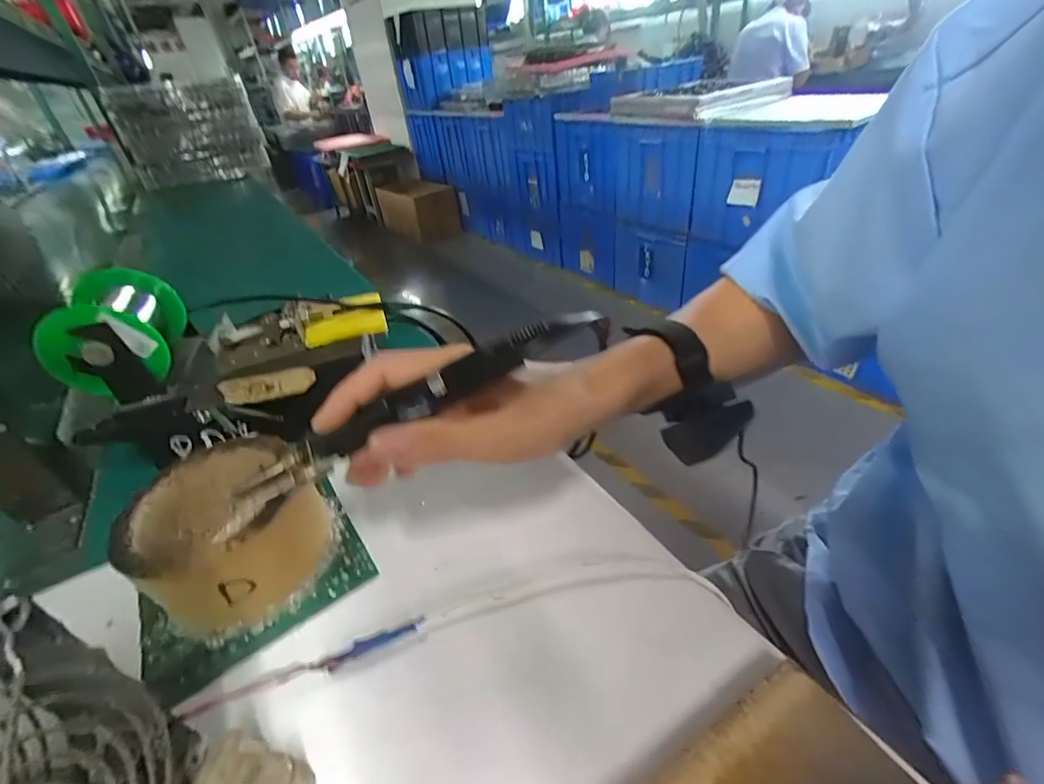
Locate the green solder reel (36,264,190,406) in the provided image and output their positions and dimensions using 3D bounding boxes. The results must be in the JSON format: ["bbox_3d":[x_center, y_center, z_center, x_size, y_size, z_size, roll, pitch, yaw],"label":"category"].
[{"bbox_3d":[-0.292,-0.044,0.333,0.069,0.066,0.086,-15,37,-10],"label":"green solder reel"}]

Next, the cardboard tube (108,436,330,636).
[{"bbox_3d":[-0.170,0.081,0.269,0.095,0.061,0.094,-29,41,-26],"label":"cardboard tube"}]

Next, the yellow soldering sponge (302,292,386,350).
[{"bbox_3d":[-0.150,-0.064,0.387,0.063,0.014,0.060,-15,37,-10],"label":"yellow soldering sponge"}]

